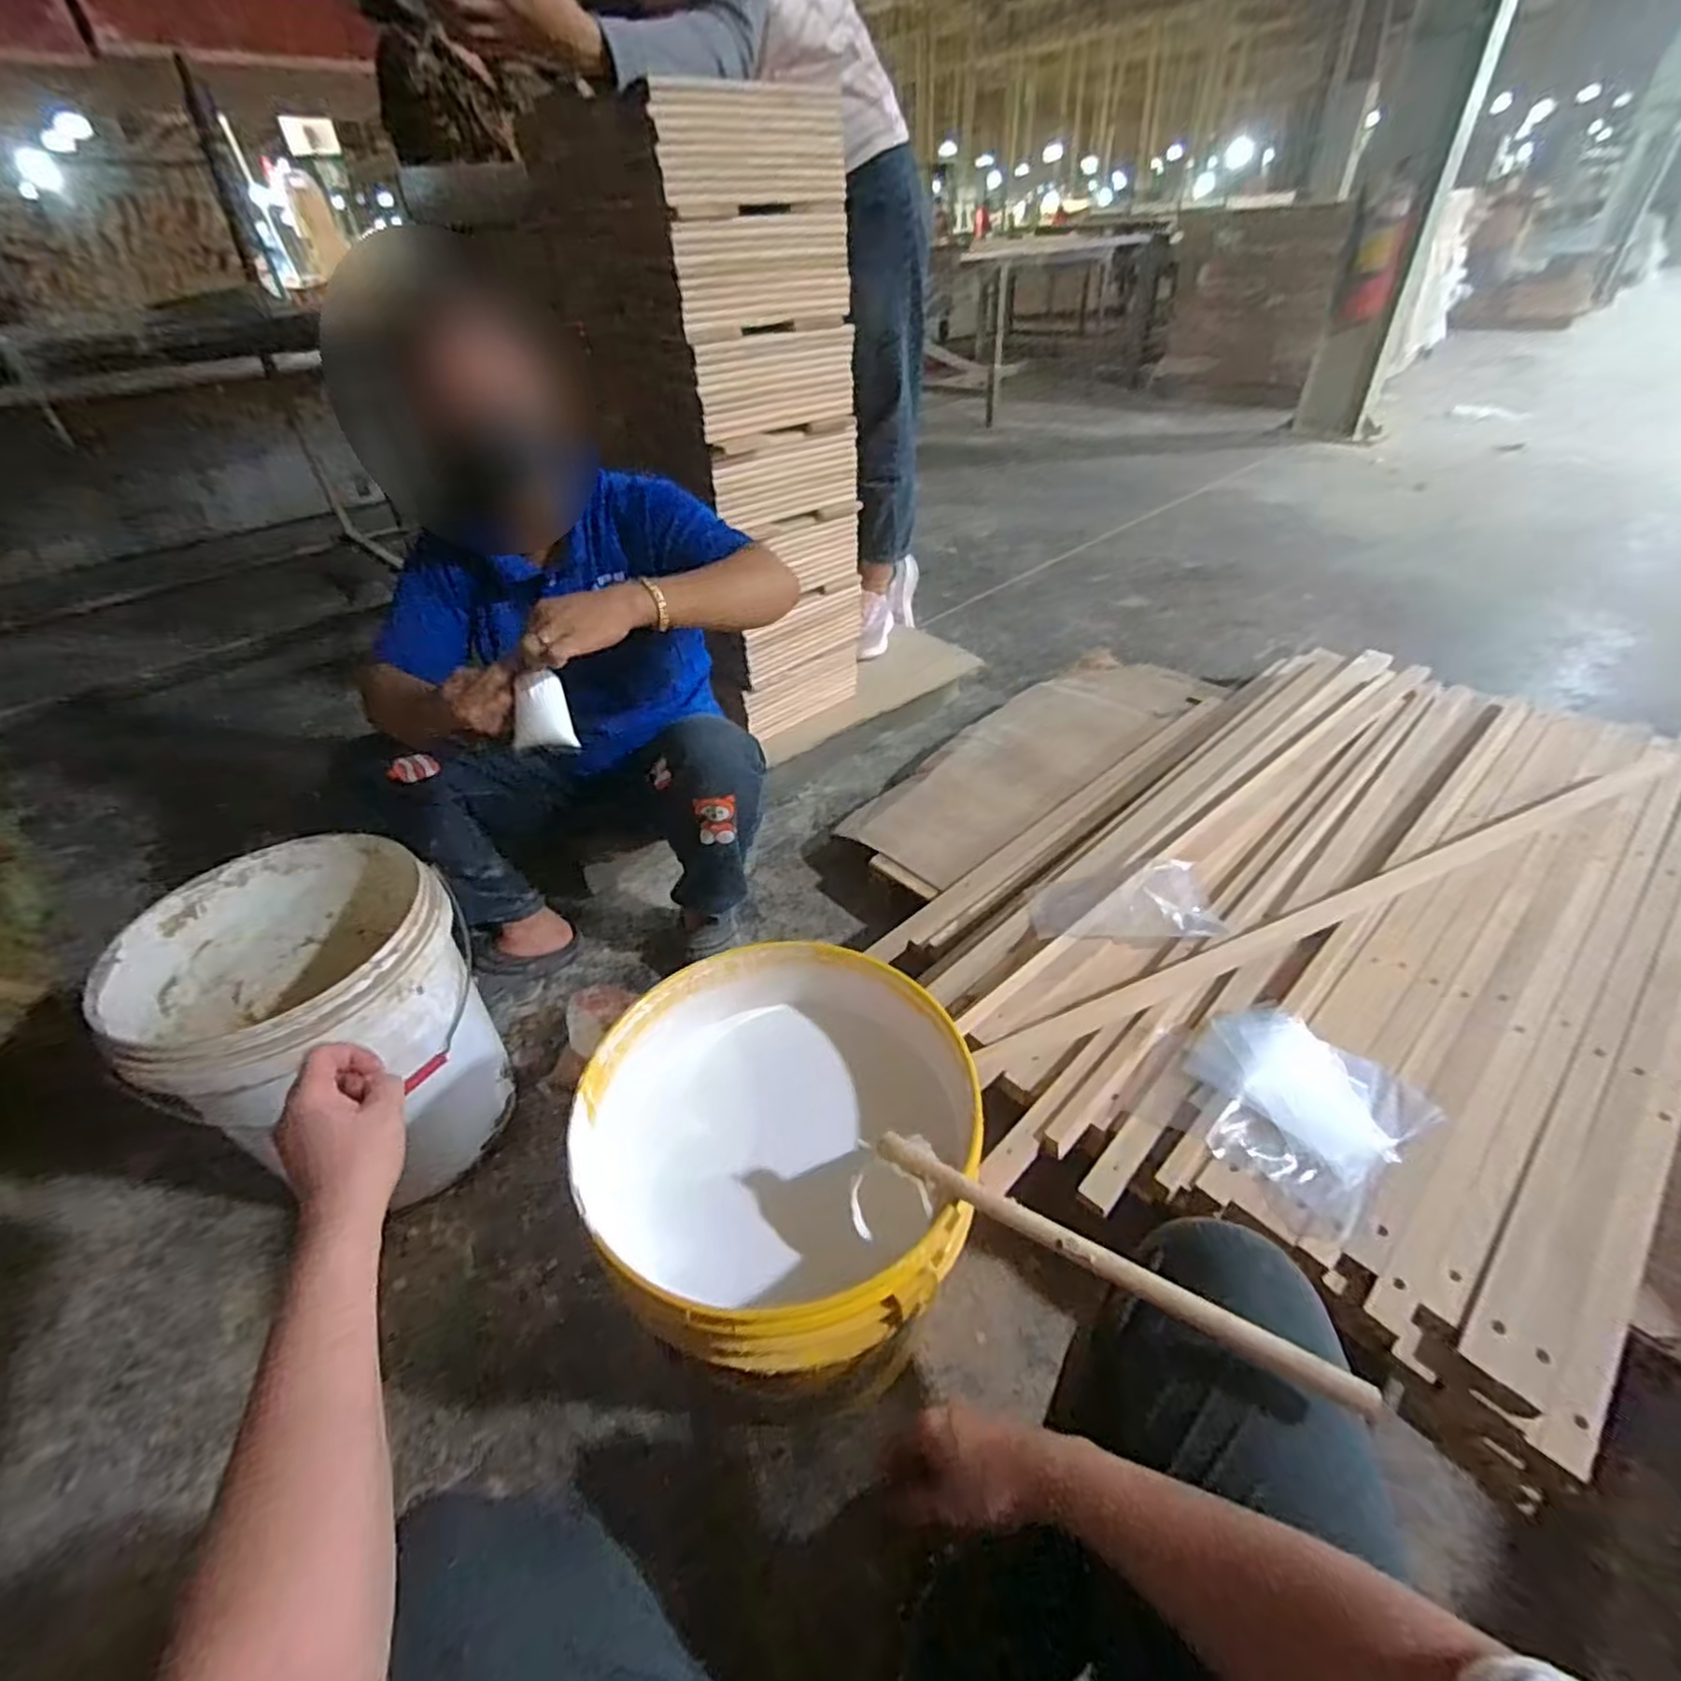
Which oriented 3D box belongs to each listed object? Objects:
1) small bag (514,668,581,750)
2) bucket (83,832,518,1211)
[{"bbox_3d":[-0.326,-0.139,0.801,0.060,0.079,0.035,-18,31,-27],"label":"small bag"},{"bbox_3d":[-0.577,0.208,0.866,0.294,0.333,0.314,-3,40,2],"label":"bucket"}]

